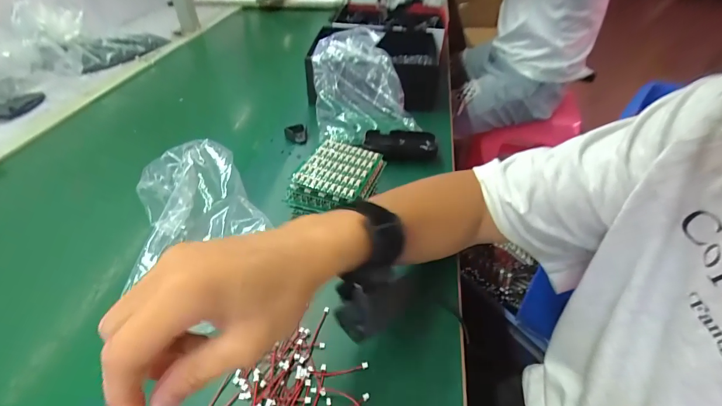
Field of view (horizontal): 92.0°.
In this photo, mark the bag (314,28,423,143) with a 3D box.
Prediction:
[{"bbox_3d":[-0.011,-0.200,0.578,0.146,0.034,0.207,-15,78,2],"label":"bag"}]

